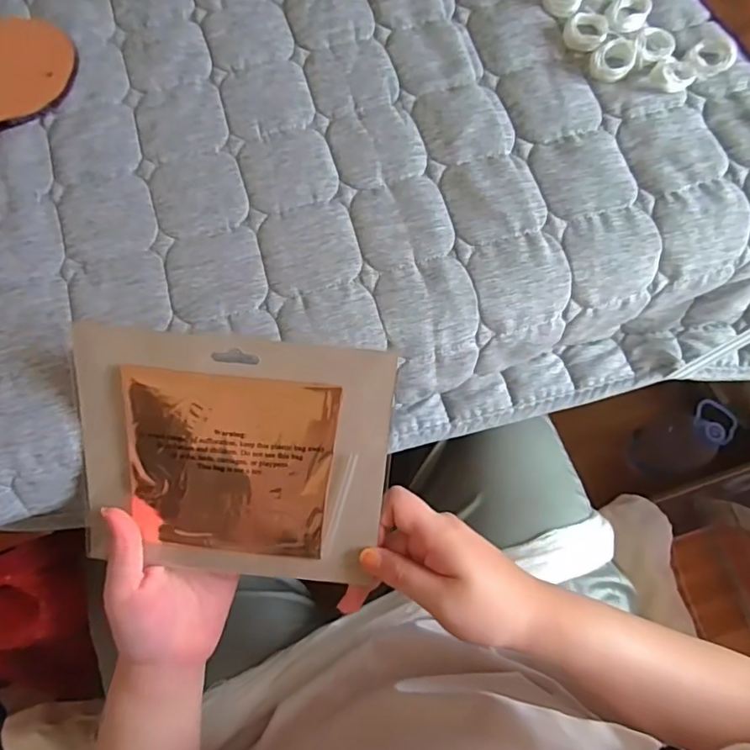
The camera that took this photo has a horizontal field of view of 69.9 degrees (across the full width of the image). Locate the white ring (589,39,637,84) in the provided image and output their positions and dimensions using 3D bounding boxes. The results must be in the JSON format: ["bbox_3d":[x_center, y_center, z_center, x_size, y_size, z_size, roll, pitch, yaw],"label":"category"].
[{"bbox_3d":[0.170,-0.225,0.384,0.029,0.013,0.029,-1,74,2],"label":"white ring"}]

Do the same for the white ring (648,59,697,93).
[{"bbox_3d":[0.211,-0.212,0.379,0.027,0.013,0.025,-1,74,2],"label":"white ring"}]

